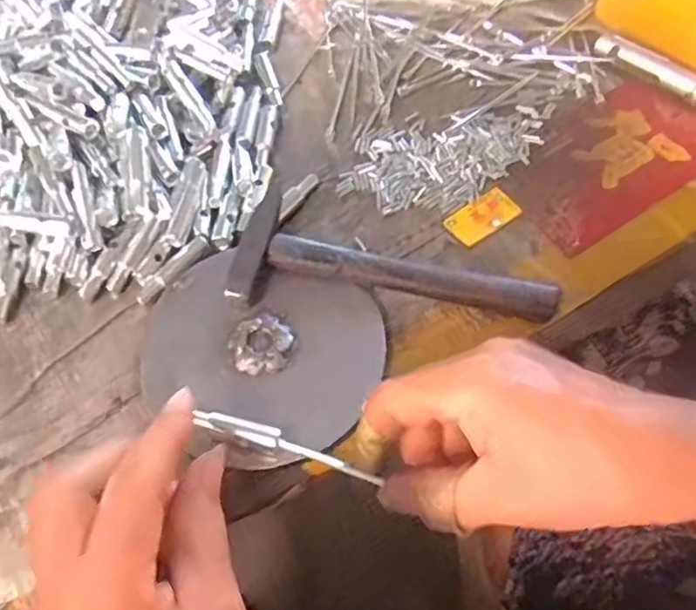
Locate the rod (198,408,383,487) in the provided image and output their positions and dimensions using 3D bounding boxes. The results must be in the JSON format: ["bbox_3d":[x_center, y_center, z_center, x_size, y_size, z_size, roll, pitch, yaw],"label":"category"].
[{"bbox_3d":[-0.028,0.067,0.288,0.090,0.005,0.012,19,62,3],"label":"rod"}]

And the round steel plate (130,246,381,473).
[{"bbox_3d":[-0.049,0.024,0.319,0.129,0.016,0.109,15,64,7],"label":"round steel plate"}]

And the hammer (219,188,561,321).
[{"bbox_3d":[0.026,-0.021,0.340,0.174,0.020,0.072,6,63,2],"label":"hammer"}]

